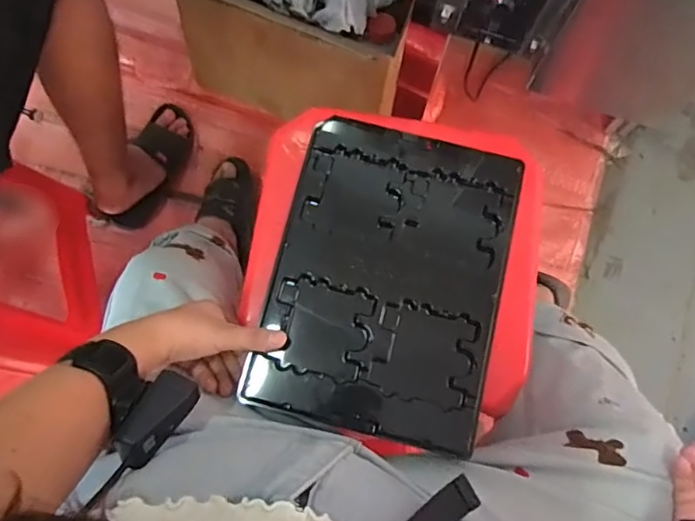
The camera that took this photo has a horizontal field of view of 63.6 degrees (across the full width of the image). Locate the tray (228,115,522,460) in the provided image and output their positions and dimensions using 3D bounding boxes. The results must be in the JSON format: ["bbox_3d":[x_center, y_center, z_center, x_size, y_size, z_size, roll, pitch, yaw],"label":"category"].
[{"bbox_3d":[0.040,0.012,0.542,0.212,0.018,0.297,14,77,2],"label":"tray"}]

